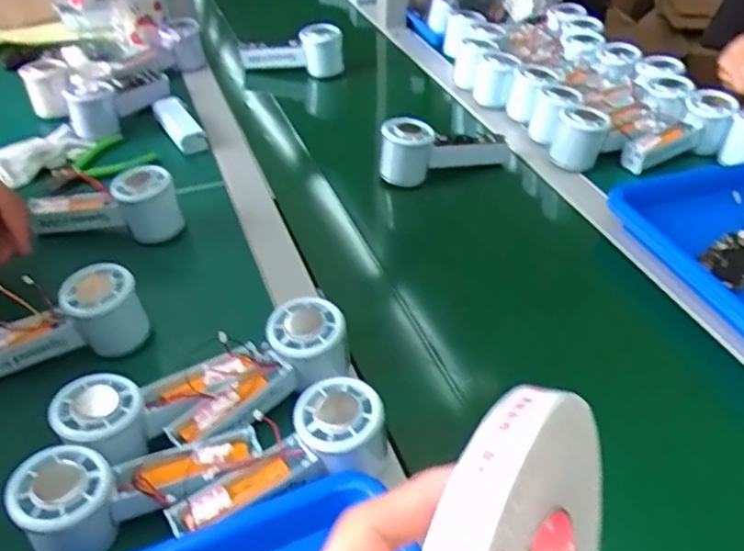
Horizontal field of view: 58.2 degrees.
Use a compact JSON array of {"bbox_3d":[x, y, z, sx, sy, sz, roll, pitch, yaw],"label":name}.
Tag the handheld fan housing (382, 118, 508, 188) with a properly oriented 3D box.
[{"bbox_3d":[0.077,-0.149,0.777,0.161,0.066,0.052,-15,42,-15],"label":"handheld fan housing"}]

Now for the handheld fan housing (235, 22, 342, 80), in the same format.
[{"bbox_3d":[-0.126,-0.338,1.005,0.154,0.066,0.054,3,41,5],"label":"handheld fan housing"}]

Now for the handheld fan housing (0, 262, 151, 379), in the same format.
[{"bbox_3d":[-0.263,0.042,0.542,0.147,0.062,0.048,-17,43,-17],"label":"handheld fan housing"}]

